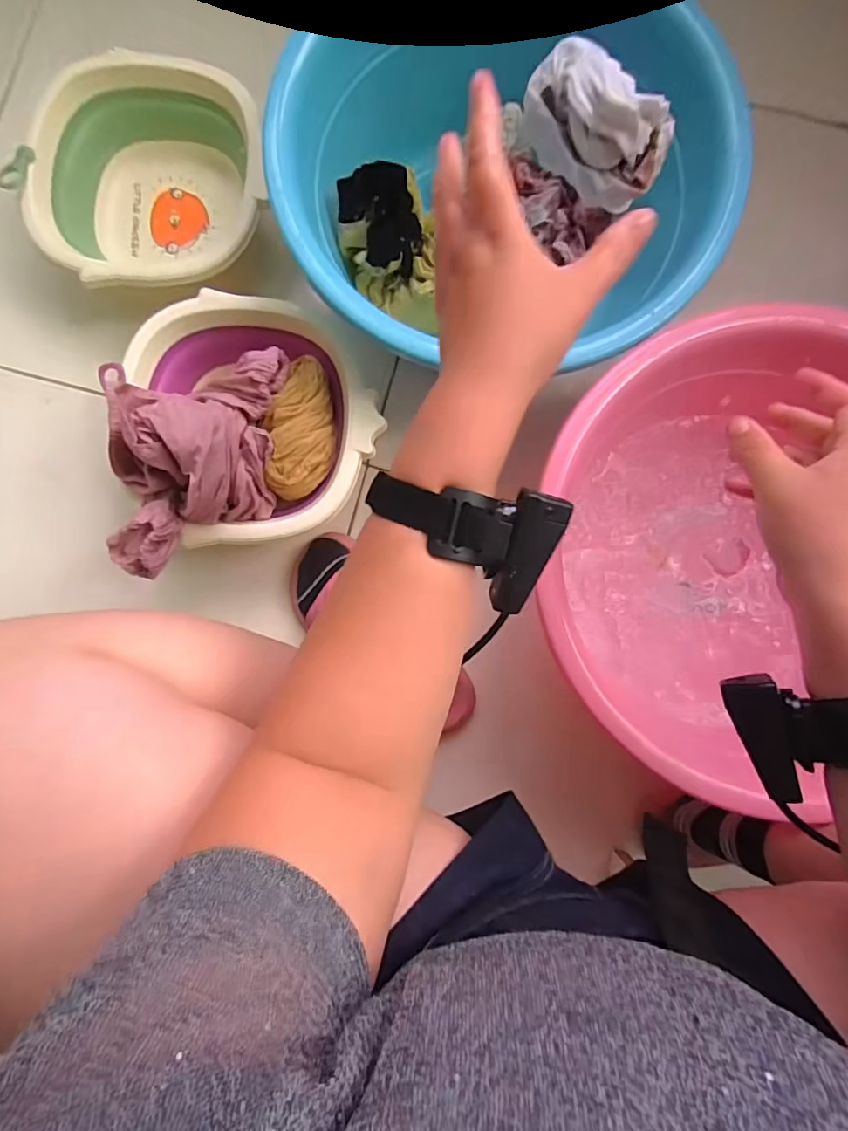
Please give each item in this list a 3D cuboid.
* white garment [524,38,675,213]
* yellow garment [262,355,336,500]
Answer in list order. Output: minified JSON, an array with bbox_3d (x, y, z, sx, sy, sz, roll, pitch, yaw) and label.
[{"bbox_3d":[0.131,-0.334,0.390,0.114,0.056,0.050,44,86,3],"label":"white garment"},{"bbox_3d":[-0.134,-0.153,0.553,0.064,0.042,0.150,-3,86,-1],"label":"yellow garment"}]

